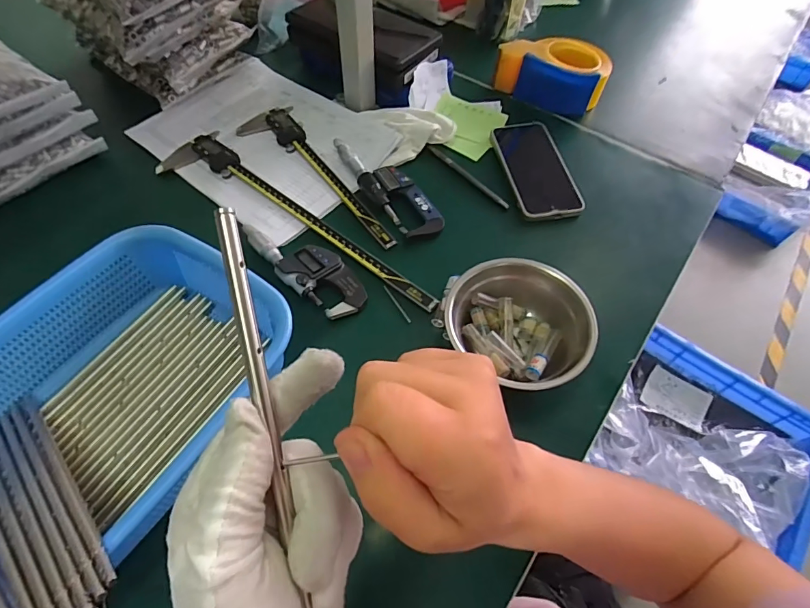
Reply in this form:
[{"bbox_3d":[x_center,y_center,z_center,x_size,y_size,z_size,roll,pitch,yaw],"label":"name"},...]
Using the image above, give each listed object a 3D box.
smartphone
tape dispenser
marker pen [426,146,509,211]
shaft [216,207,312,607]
[{"bbox_3d":[0.159,-0.167,0.548,0.073,0.016,0.156,-8,58,-7],"label":"smartphone"},{"bbox_3d":[0.207,-0.325,0.626,0.143,0.060,0.086,25,60,13],"label":"tape dispenser"},{"bbox_3d":[0.076,-0.159,0.549,0.010,0.007,0.136,-34,66,-20],"label":"marker pen"},{"bbox_3d":[-0.047,0.075,0.173,0.007,0.004,0.227,-11,88,-9],"label":"shaft"}]

